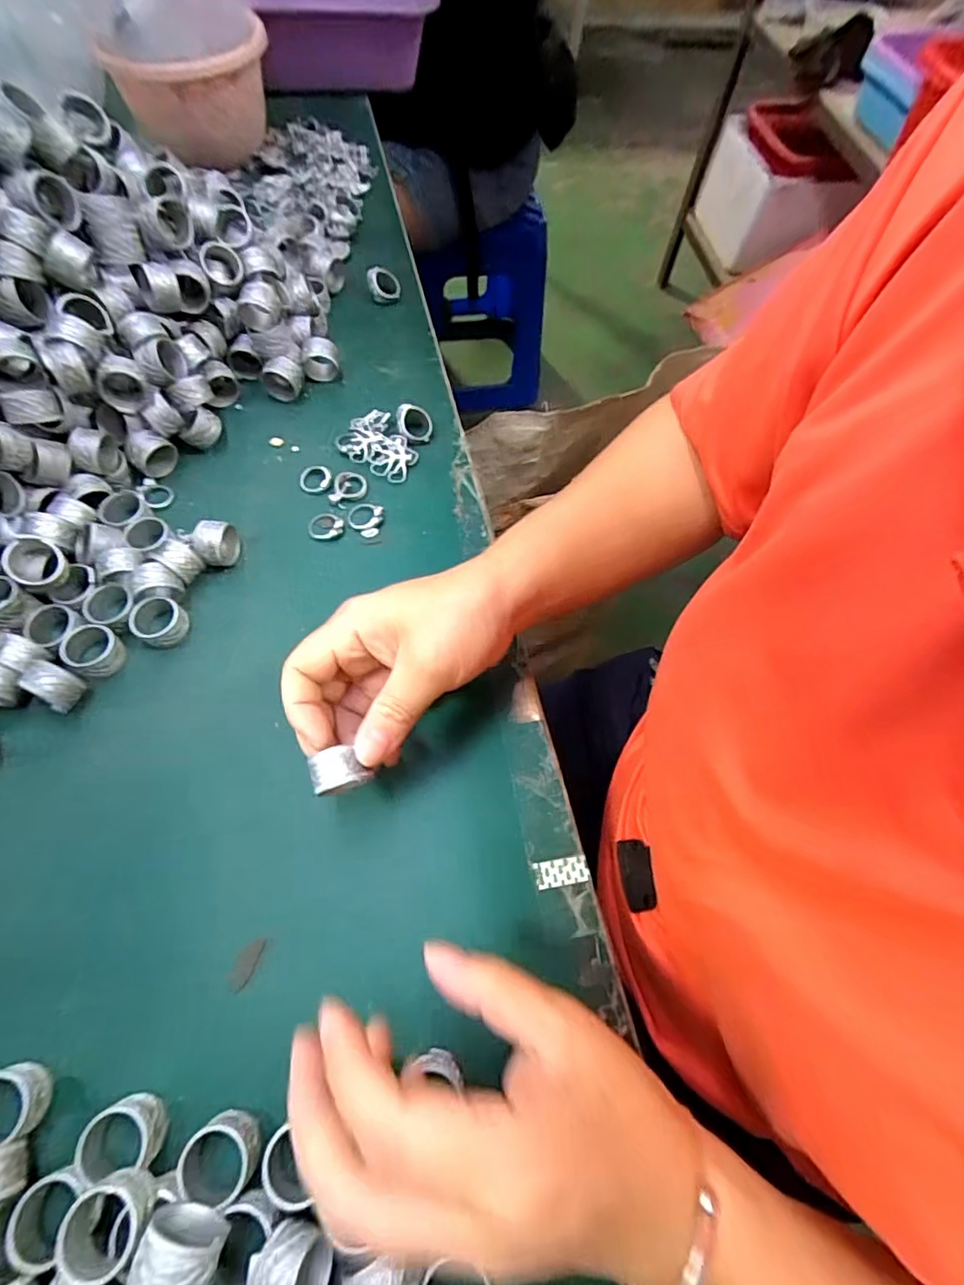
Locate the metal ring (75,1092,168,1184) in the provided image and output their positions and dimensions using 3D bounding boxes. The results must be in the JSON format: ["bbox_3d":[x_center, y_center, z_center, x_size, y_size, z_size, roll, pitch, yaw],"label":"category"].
[{"bbox_3d":[-0.146,0.201,0.226,0.026,0.019,0.025,1,64,-2],"label":"metal ring"}]

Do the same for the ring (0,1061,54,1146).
[{"bbox_3d":[-0.196,0.189,0.228,0.026,0.022,0.026,1,64,-2],"label":"ring"}]

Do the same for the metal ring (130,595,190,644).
[{"bbox_3d":[-0.193,-0.013,0.333,0.028,0.018,0.027,1,64,-2],"label":"metal ring"}]

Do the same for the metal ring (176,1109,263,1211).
[{"bbox_3d":[-0.105,0.207,0.226,0.027,0.019,0.025,1,64,-2],"label":"metal ring"}]

